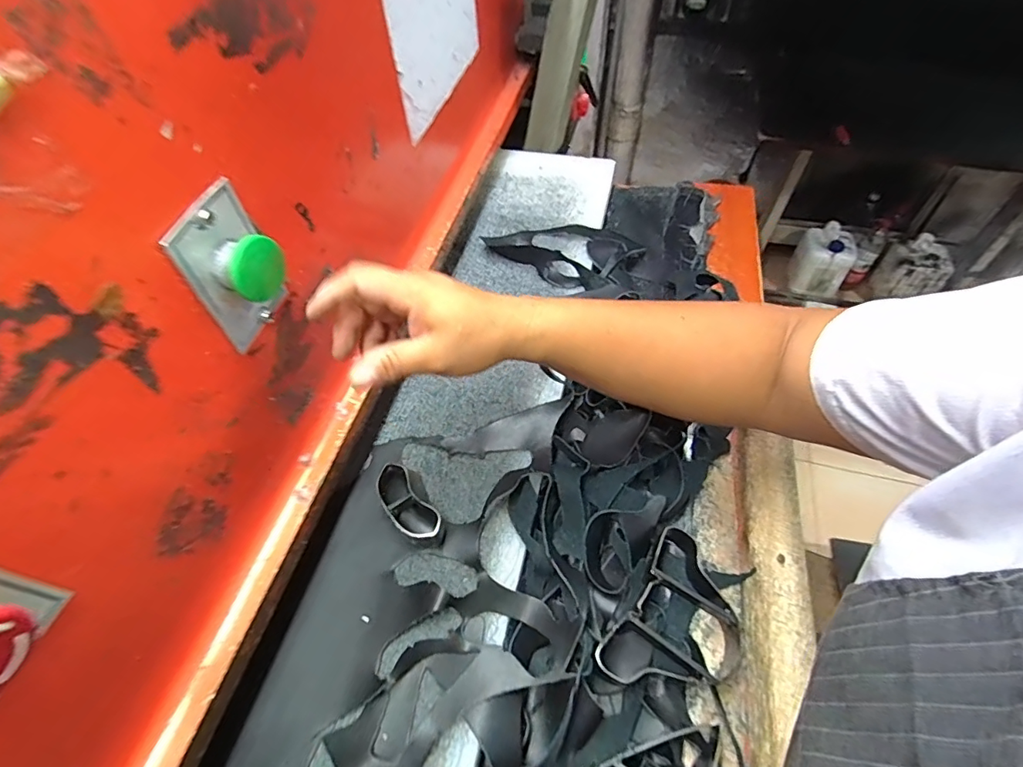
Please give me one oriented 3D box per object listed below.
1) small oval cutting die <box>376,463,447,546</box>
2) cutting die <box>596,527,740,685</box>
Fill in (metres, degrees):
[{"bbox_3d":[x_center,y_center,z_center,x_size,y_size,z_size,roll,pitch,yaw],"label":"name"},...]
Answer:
[{"bbox_3d":[-0.092,0.111,0.454,0.040,0.034,0.081,-26,57,-16],"label":"small oval cutting die"},{"bbox_3d":[0.141,0.194,0.410,0.094,0.043,0.143,31,61,22],"label":"cutting die"}]

